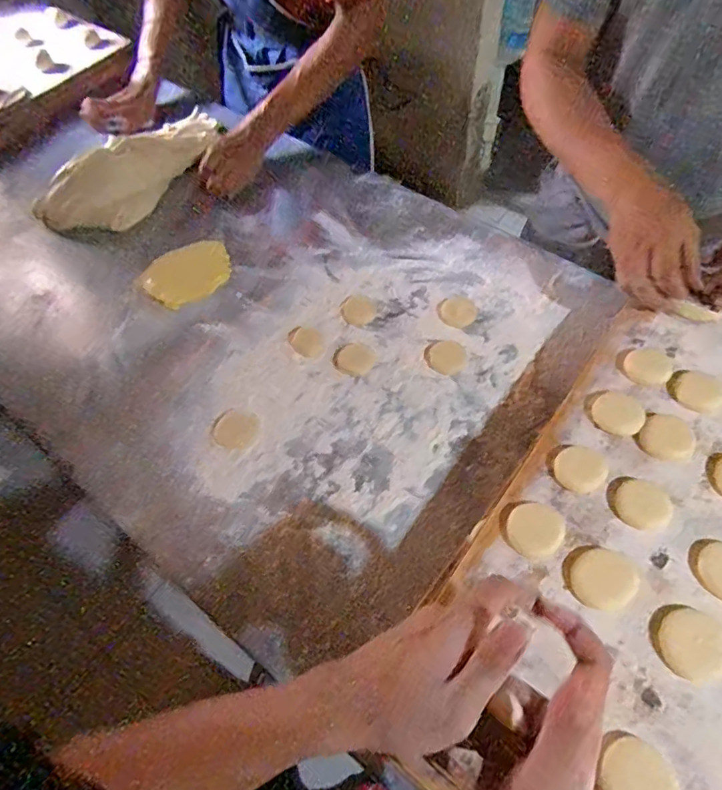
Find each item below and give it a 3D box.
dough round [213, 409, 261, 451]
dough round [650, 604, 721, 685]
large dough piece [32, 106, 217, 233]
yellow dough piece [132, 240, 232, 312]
[{"bbox_3d":[-0.152,0.042,0.611,0.058,0.004,0.049,20,61,16],"label":"dough round"},{"bbox_3d":[0.263,0.197,0.399,0.055,0.008,0.053,-2,57,3],"label":"dough round"},{"bbox_3d":[-0.393,-0.394,0.870,0.070,0.108,0.360,32,65,22],"label":"large dough piece"},{"bbox_3d":[-0.256,-0.180,0.736,0.129,0.014,0.109,-30,62,-14],"label":"yellow dough piece"}]

